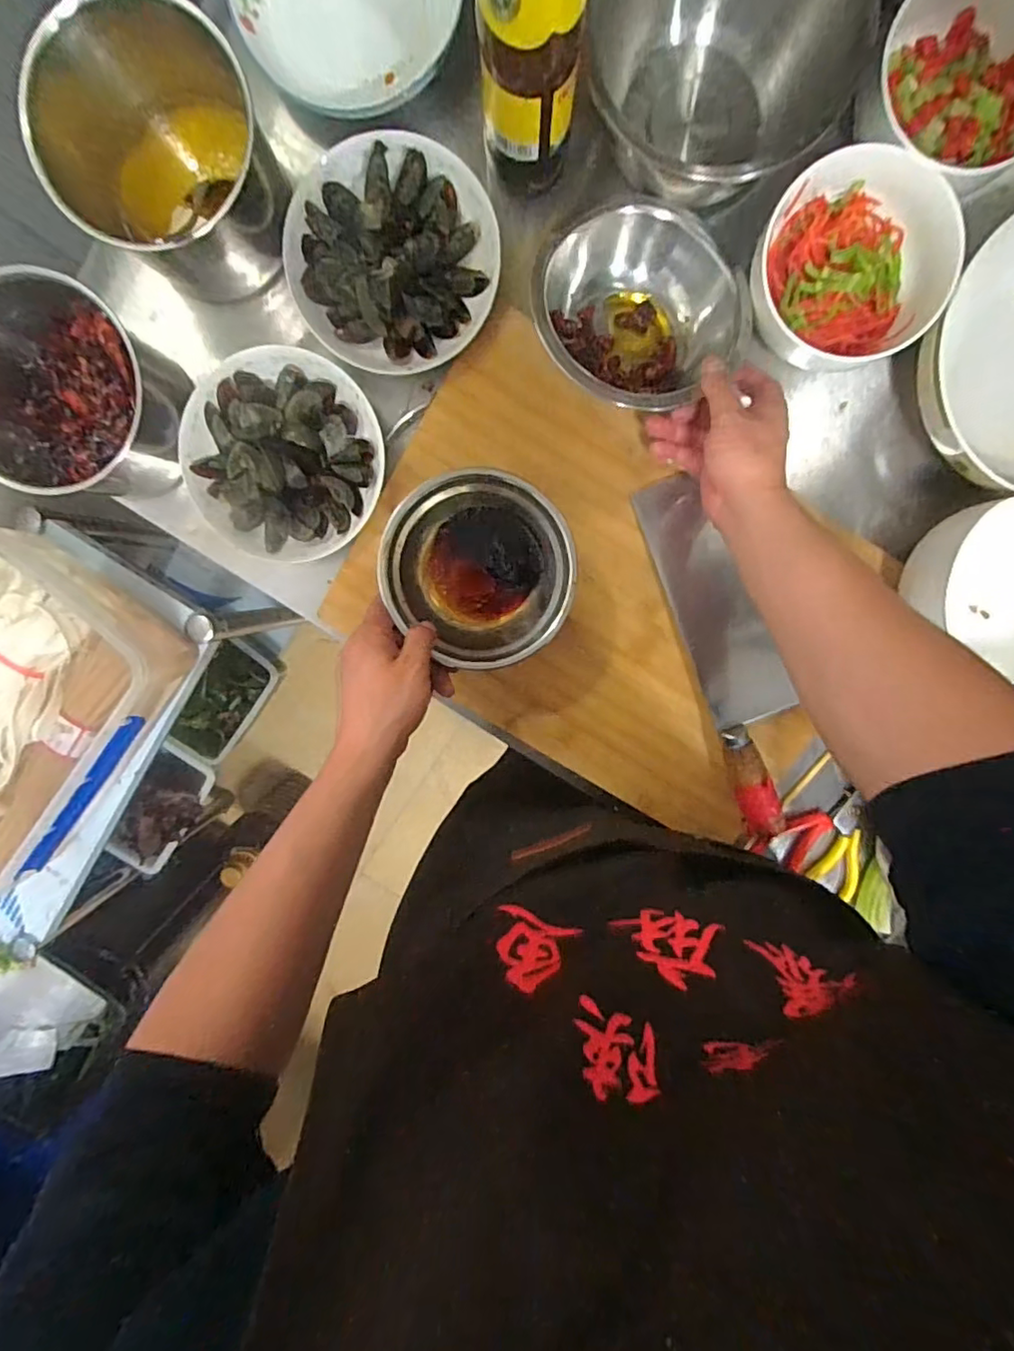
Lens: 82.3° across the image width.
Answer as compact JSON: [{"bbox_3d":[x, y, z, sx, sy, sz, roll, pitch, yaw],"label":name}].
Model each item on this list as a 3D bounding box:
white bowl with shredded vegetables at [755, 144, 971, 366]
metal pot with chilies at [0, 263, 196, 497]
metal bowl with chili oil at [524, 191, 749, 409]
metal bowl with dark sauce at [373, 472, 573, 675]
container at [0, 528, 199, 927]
[{"bbox_3d":[0.264,-0.326,0.465,0.145,0.065,0.142,0,100,2],"label":"white bowl with shredded vegetables"},{"bbox_3d":[-0.355,-0.232,0.470,0.139,0.114,0.150,0,100,2],"label":"metal pot with chilies"},{"bbox_3d":[0.105,-0.294,0.471,0.169,0.077,0.122,27,99,-3],"label":"metal bowl with chili oil"},{"bbox_3d":[-0.020,-0.087,0.466,0.150,0.052,0.137,0,100,2],"label":"metal bowl with dark sauce"},{"bbox_3d":[-0.635,0.075,0.715,0.300,0.139,0.495,35,99,-4],"label":"container"}]

